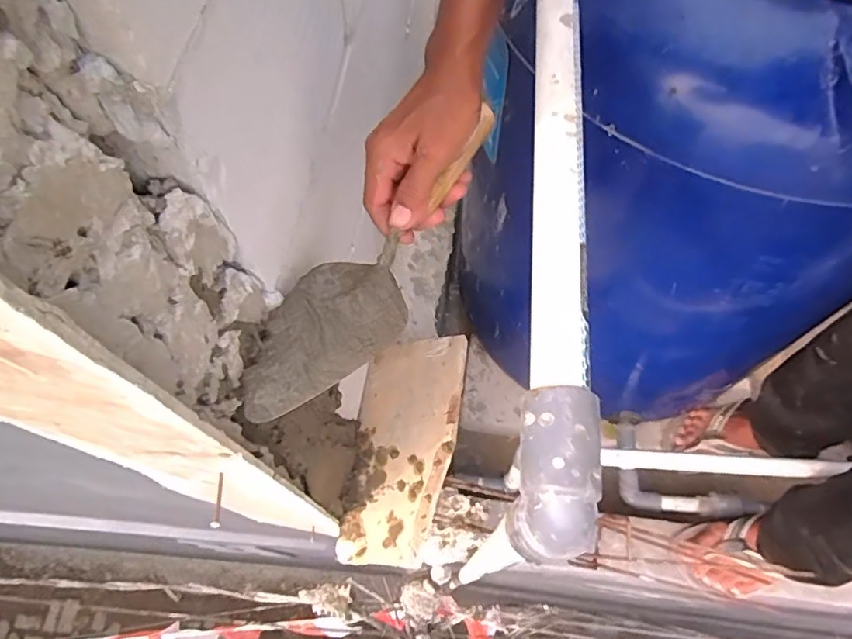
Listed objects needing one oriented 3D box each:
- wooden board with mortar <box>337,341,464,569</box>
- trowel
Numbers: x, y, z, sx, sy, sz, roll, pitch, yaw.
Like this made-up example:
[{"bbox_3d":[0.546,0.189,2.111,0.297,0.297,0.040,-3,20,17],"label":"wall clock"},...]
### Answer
[{"bbox_3d":[-0.034,0.179,0.818,0.163,0.016,0.330,-8,55,25],"label":"wooden board with mortar"},{"bbox_3d":[-0.036,-0.051,0.452,0.083,0.045,0.310,31,70,16],"label":"trowel"}]

